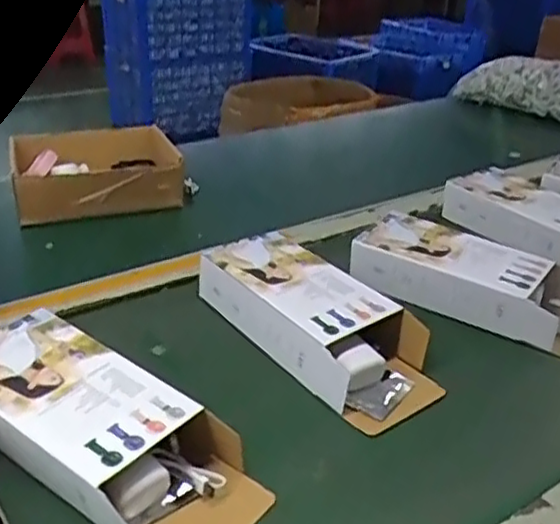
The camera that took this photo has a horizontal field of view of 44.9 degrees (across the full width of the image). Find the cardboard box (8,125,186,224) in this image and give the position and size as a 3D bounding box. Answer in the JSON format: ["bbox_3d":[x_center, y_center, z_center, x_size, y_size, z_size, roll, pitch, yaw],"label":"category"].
[{"bbox_3d":[-0.255,-0.131,0.942,0.219,0.064,0.205,-3,28,-15],"label":"cardboard box"}]

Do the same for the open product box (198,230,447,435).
[{"bbox_3d":[0.035,0.052,0.636,0.102,0.058,0.253,-16,34,-36],"label":"open product box"}]

